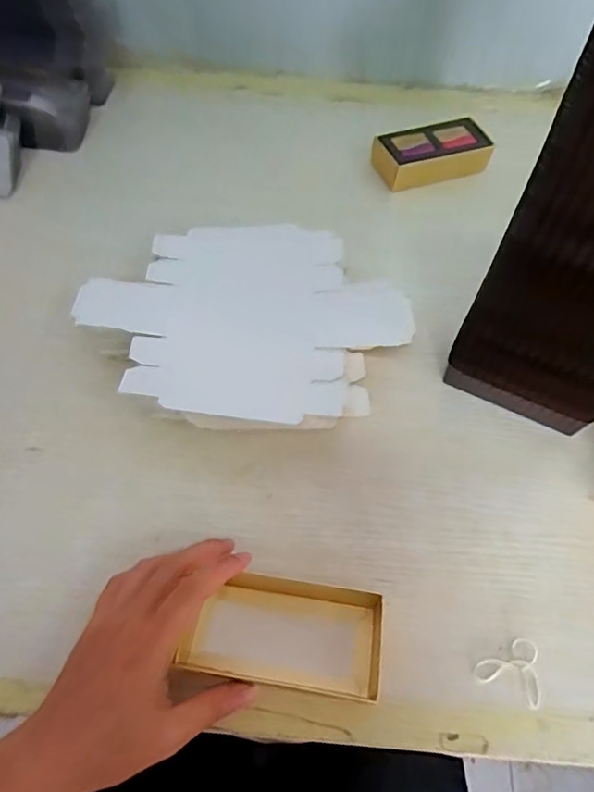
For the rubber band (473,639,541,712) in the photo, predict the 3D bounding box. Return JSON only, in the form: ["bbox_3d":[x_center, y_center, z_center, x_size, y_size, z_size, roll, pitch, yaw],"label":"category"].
[{"bbox_3d":[0.134,0.166,0.320,0.039,0.004,0.035,24,61,12],"label":"rubber band"}]

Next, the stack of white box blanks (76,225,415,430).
[{"bbox_3d":[-0.038,-0.063,0.422,0.260,0.036,0.195,4,59,0],"label":"stack of white box blanks"}]

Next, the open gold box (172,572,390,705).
[{"bbox_3d":[-0.007,0.143,0.316,0.117,0.030,0.060,7,62,3],"label":"open gold box"}]

